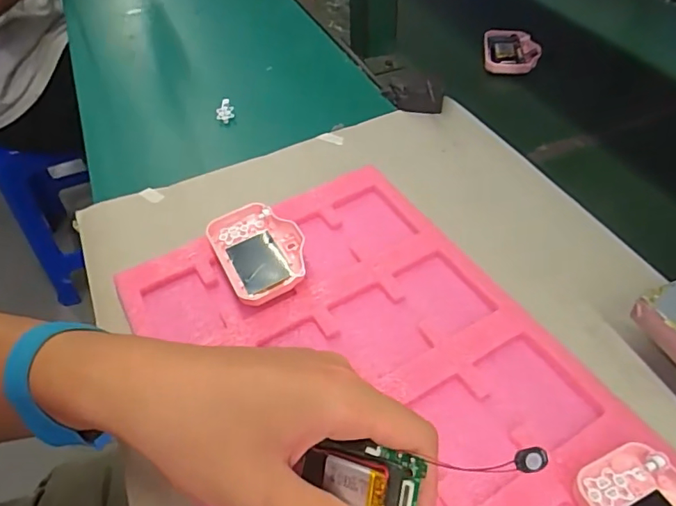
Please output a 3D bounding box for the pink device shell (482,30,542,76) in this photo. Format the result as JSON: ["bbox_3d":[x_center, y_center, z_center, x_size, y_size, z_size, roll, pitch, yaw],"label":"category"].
[{"bbox_3d":[0.202,-0.236,0.594,0.060,0.015,0.074,5,49,9],"label":"pink device shell"}]

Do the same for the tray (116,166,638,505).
[{"bbox_3d":[0.027,0.095,0.297,0.220,0.016,0.355,-24,51,-16],"label":"tray"}]

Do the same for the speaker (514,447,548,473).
[{"bbox_3d":[0.086,0.092,0.224,0.015,0.005,0.009,-10,49,-6],"label":"speaker"}]

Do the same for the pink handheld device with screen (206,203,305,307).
[{"bbox_3d":[-0.057,-0.001,0.375,0.059,0.022,0.082,-25,51,-17],"label":"pink handheld device with screen"}]

